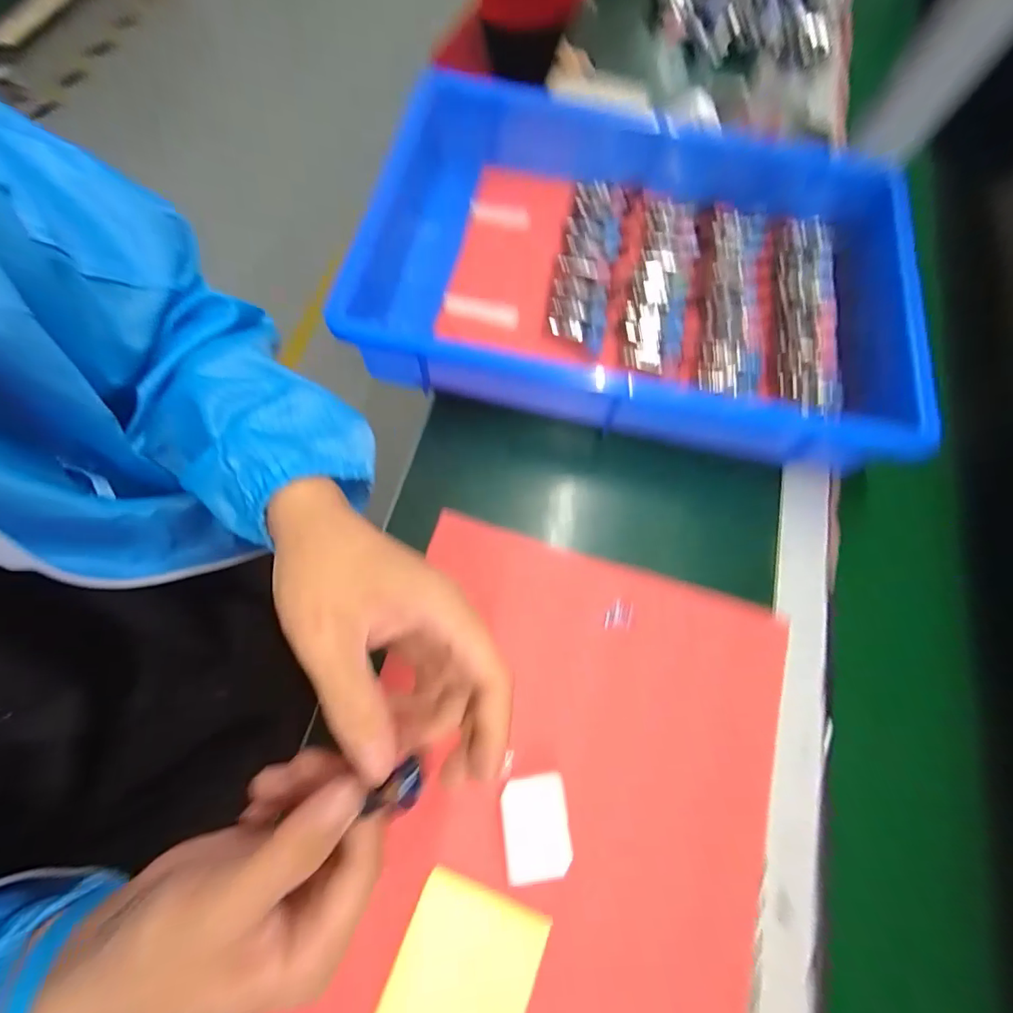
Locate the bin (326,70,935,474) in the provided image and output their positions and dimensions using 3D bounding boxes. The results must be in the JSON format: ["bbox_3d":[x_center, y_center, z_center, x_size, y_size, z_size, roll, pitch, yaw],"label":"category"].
[{"bbox_3d":[0.111,-0.203,0.417,0.438,0.081,0.290,12,69,-1],"label":"bin"}]

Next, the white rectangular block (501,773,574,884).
[{"bbox_3d":[0.018,0.192,0.294,0.038,0.012,0.054,-5,70,-7],"label":"white rectangular block"}]

